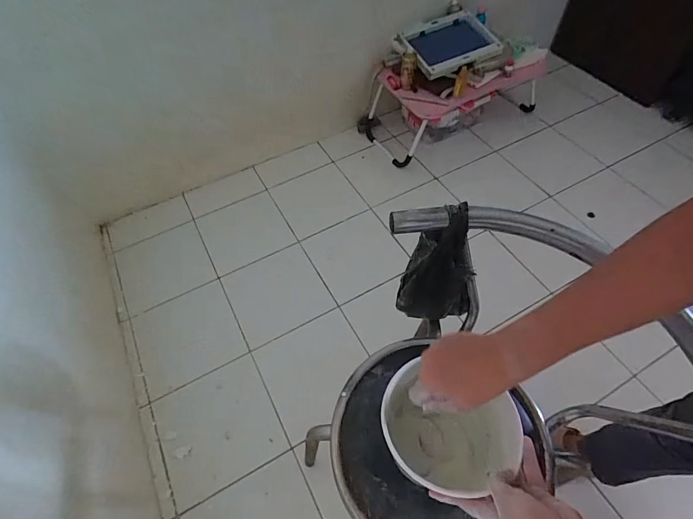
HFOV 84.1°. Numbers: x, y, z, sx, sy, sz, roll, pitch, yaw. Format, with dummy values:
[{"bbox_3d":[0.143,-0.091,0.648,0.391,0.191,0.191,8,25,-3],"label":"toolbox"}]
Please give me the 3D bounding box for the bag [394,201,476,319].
[{"bbox_3d":[0.158,0.015,0.624,0.115,0.268,0.070,13,57,12],"label":"bag"}]

